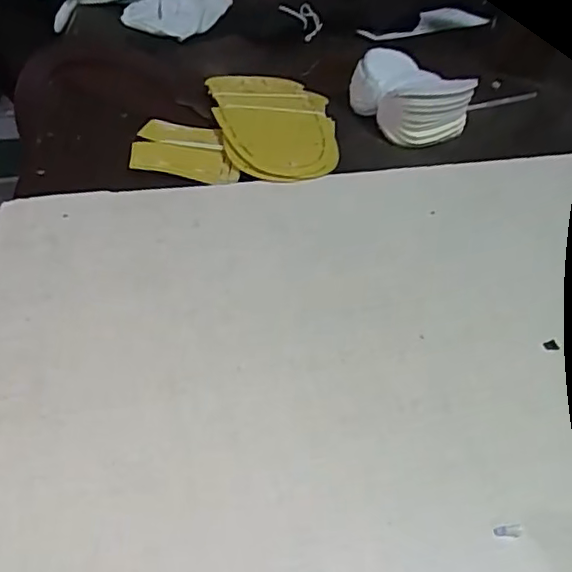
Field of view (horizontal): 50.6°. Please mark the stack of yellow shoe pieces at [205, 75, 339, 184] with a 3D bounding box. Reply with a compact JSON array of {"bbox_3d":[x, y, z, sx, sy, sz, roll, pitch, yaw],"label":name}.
[{"bbox_3d":[-0.007,-0.140,0.521,0.104,0.017,0.169,-3,41,-11],"label":"stack of yellow shoe pieces"}]

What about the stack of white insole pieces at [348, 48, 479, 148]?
[{"bbox_3d":[0.115,-0.178,0.563,0.084,0.043,0.102,-16,45,-24],"label":"stack of white insole pieces"}]

